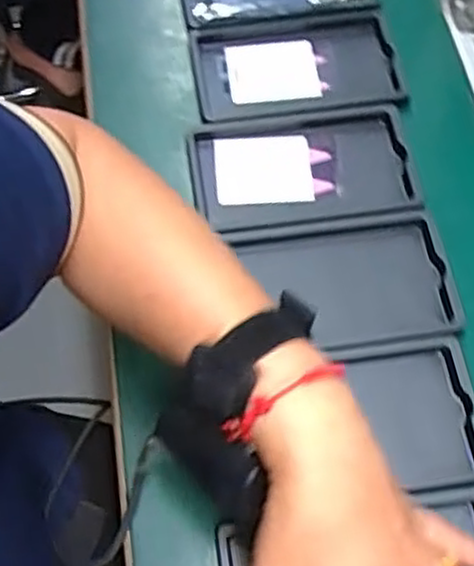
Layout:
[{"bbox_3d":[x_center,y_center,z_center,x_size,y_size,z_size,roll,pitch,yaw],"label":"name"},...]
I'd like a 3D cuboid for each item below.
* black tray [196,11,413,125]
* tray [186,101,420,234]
[{"bbox_3d":[0.046,-0.169,0.600,0.156,0.019,0.097,-6,63,-5],"label":"black tray"},{"bbox_3d":[0.048,-0.083,0.557,0.156,0.017,0.093,-6,63,-5],"label":"tray"}]

